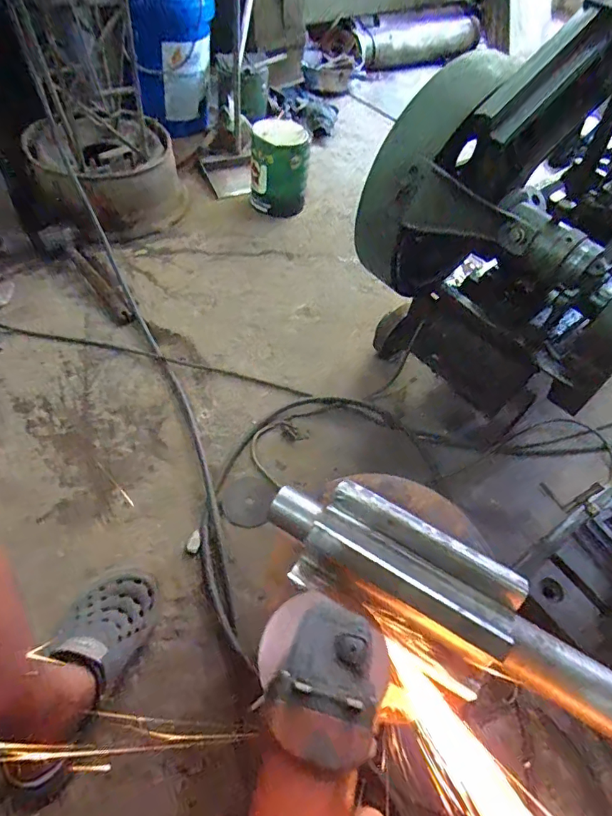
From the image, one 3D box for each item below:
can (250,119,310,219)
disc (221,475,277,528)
[{"bbox_3d":[-0.073,-0.688,1.337,0.156,0.196,0.146,5,55,-1],"label":"can"},{"bbox_3d":[-0.103,0.164,0.833,0.088,0.004,0.093,-2,58,3],"label":"disc"}]

